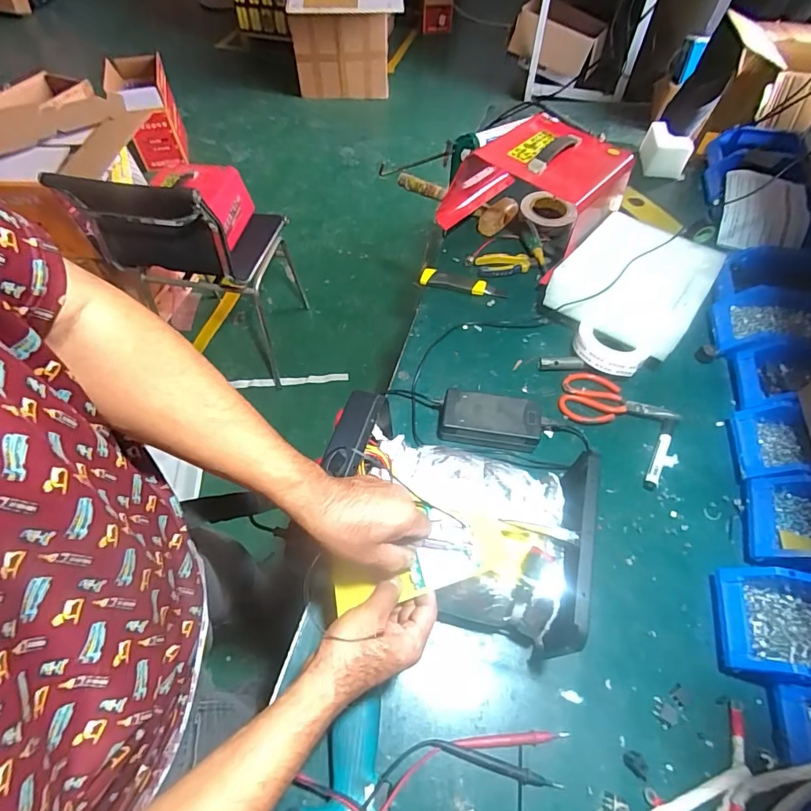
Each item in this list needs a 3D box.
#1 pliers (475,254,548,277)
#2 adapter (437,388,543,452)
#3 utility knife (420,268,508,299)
[{"bbox_3d":[0.218,-0.285,0.930,0.147,0.015,0.054,-8,58,-6],"label":"pliers"},{"bbox_3d":[0.130,0.023,0.712,0.149,0.045,0.070,6,58,4],"label":"adapter"},{"bbox_3d":[0.113,-0.238,0.899,0.168,0.023,0.034,12,58,7],"label":"utility knife"}]

